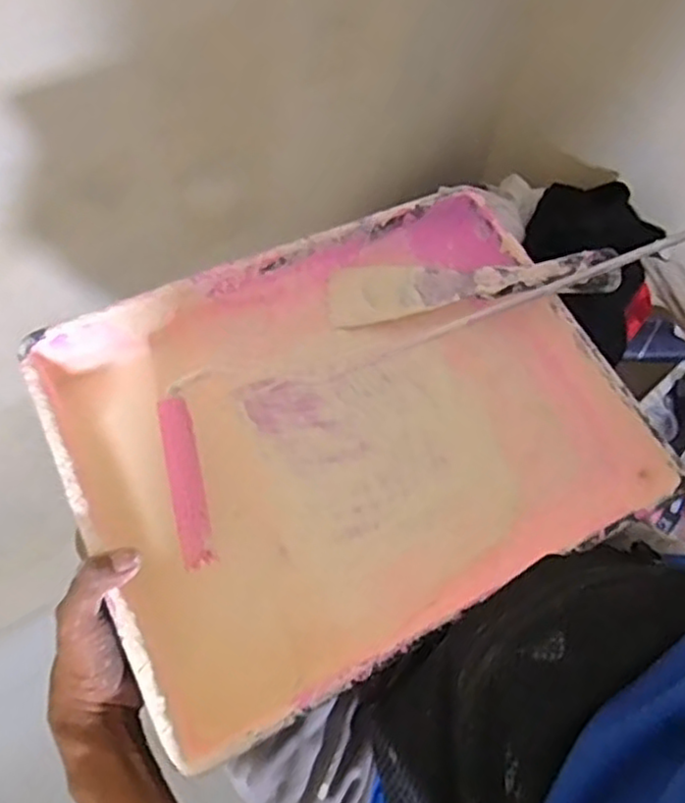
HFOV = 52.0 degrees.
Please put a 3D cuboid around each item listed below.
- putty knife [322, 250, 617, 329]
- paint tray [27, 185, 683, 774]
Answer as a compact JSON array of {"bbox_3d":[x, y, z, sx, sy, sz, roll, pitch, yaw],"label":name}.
[{"bbox_3d":[0.091,-0.087,0.510,0.208,0.013,0.051,-4,67,13],"label":"putty knife"},{"bbox_3d":[0.007,0.016,0.469,0.352,0.077,0.271,-26,70,-11],"label":"paint tray"}]

